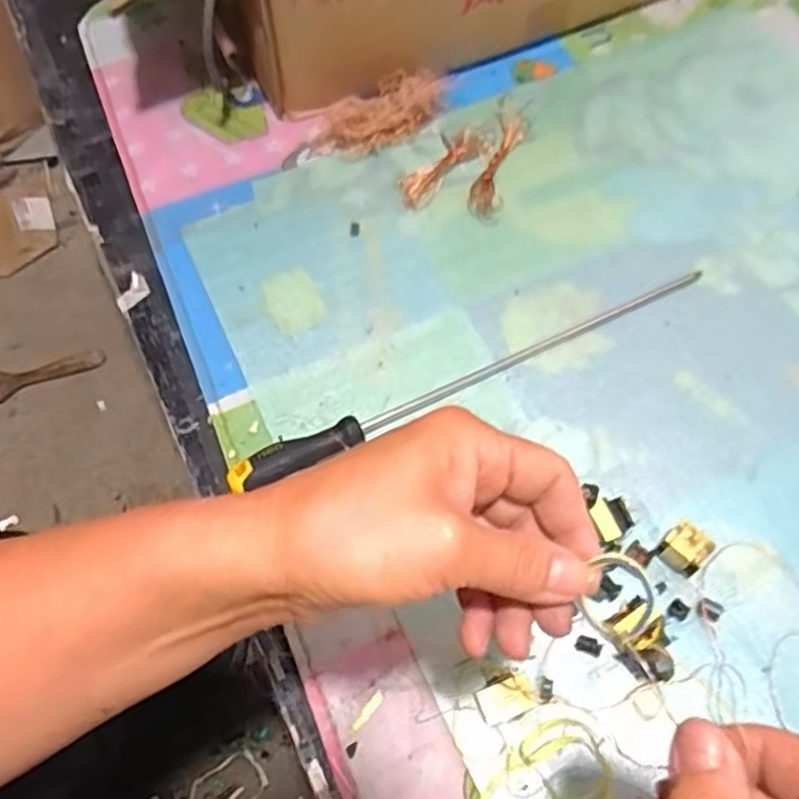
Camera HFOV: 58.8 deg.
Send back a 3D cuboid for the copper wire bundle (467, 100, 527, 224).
[{"bbox_3d":[0.087,-0.213,0.620,0.030,0.017,0.137,14,64,11],"label":"copper wire bundle"}]

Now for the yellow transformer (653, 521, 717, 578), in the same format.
[{"bbox_3d":[0.179,0.094,0.445,0.023,0.027,0.026,-40,67,-17],"label":"yellow transformer"}]

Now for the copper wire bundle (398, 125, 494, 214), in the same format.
[{"bbox_3d":[0.038,-0.208,0.618,0.109,0.012,0.038,-42,67,-17],"label":"copper wire bundle"}]

